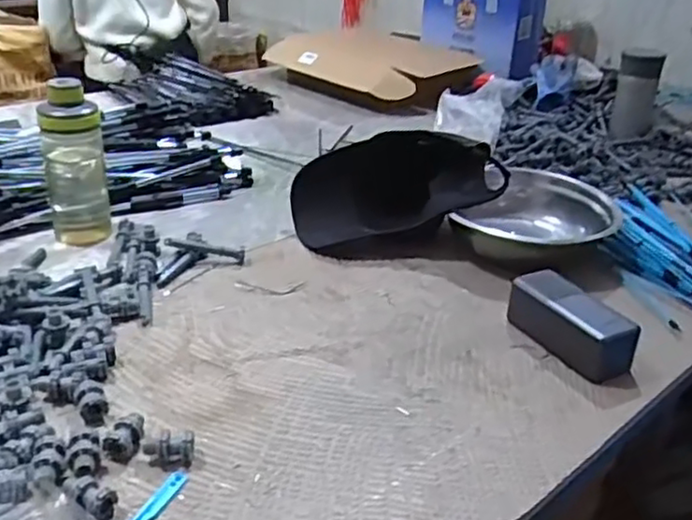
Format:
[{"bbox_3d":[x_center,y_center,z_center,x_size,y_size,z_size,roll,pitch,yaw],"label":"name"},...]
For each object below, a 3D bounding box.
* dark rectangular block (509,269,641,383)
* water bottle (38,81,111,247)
[{"bbox_3d":[0.218,0.063,0.684,0.044,0.060,0.130,-12,32,-27],"label":"dark rectangular block"},{"bbox_3d":[-0.315,-0.112,0.811,0.066,0.184,0.057,-7,30,-19],"label":"water bottle"}]

